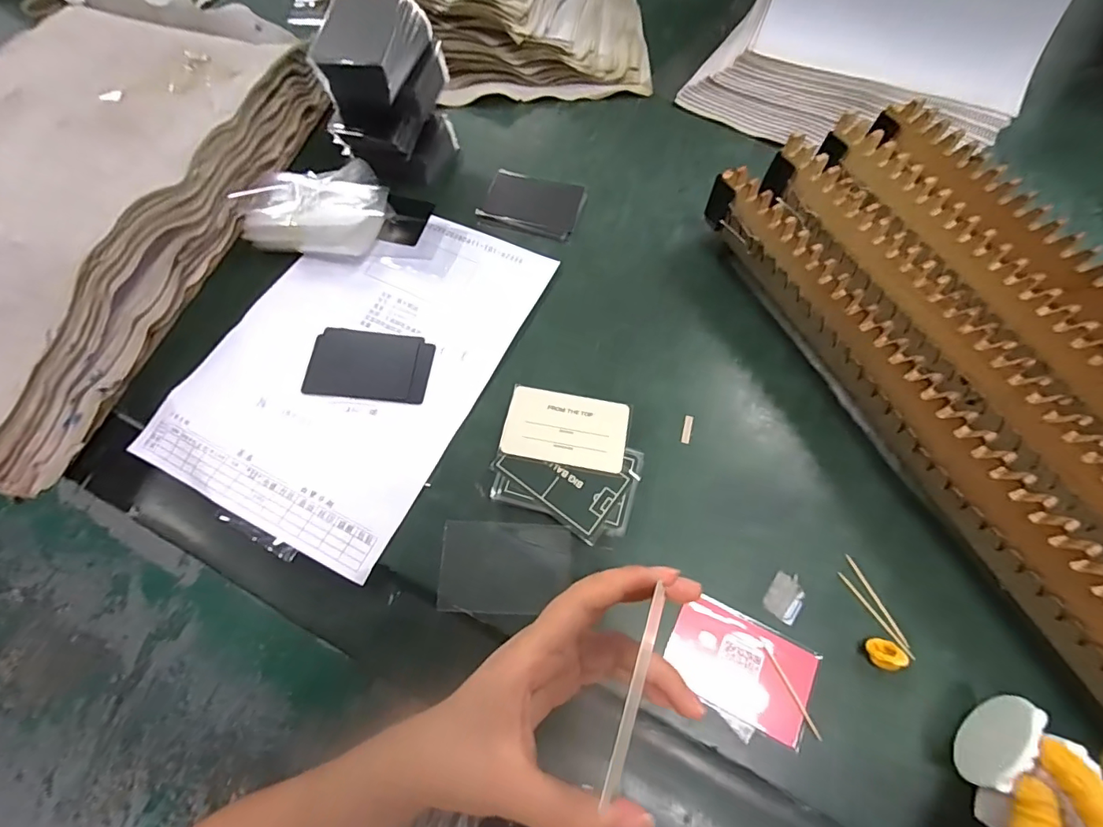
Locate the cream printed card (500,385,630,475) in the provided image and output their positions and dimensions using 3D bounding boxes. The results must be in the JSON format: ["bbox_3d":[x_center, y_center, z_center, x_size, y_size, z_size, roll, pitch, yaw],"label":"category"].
[{"bbox_3d":[0.011,0.010,0.353,0.084,0.004,0.053,11,65,1],"label":"cream printed card"}]

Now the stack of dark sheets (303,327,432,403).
[{"bbox_3d":[-0.143,-0.038,0.392,0.095,0.005,0.058,5,68,4],"label":"stack of dark sheets"}]

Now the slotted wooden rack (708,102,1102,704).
[{"bbox_3d":[0.335,0.027,0.314,0.192,0.076,0.571,-25,70,-8],"label":"slotted wooden rack"}]

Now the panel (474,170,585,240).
[{"bbox_3d":[-0.017,-0.193,0.460,0.088,0.006,0.065,14,69,7],"label":"panel"}]

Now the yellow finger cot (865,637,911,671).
[{"bbox_3d":[0.206,0.147,0.303,0.022,0.015,0.017,4,68,3],"label":"yellow finger cot"}]

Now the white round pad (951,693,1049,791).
[{"bbox_3d":[0.242,0.179,0.272,0.006,0.050,0.050,34,73,14],"label":"white round pad"}]

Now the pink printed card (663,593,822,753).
[{"bbox_3d":[0.118,0.158,0.312,0.087,0.007,0.057,24,71,13],"label":"pink printed card"}]

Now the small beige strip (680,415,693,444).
[{"bbox_3d":[0.102,0.011,0.370,0.006,0.004,0.023,13,69,7],"label":"small beige strip"}]

